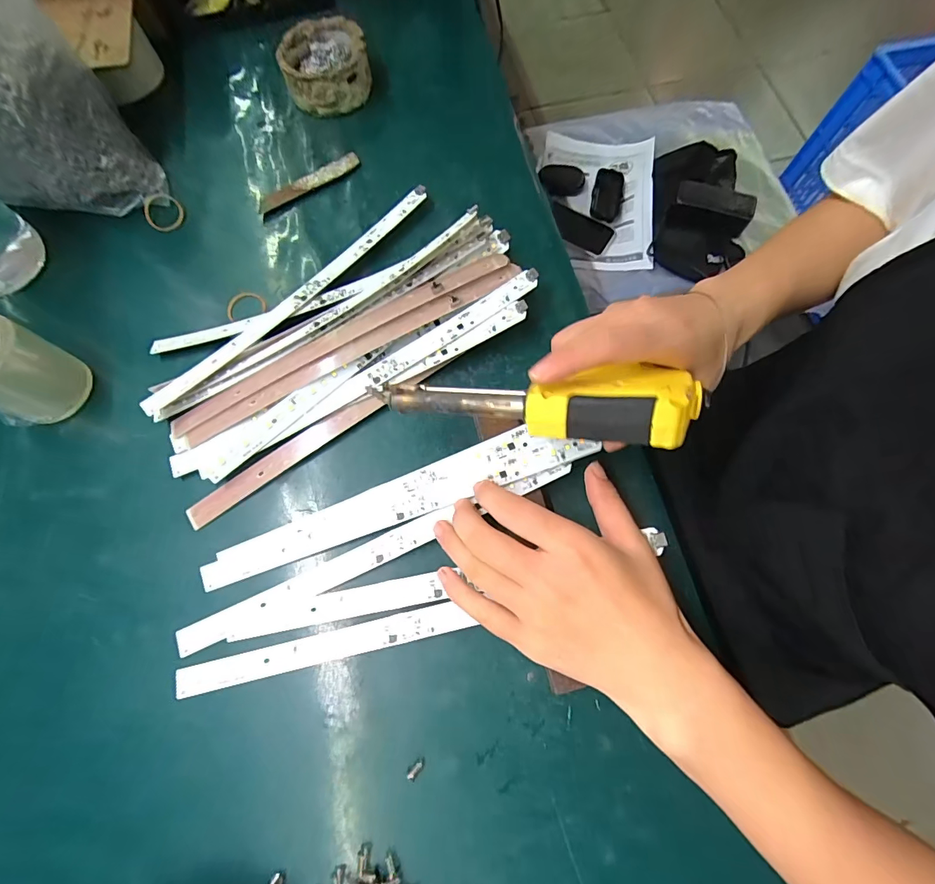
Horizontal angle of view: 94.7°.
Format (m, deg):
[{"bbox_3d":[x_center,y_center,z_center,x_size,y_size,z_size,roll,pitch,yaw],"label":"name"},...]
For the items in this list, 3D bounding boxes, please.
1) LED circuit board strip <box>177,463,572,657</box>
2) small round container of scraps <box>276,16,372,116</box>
[{"bbox_3d":[-0.062,0.074,0.289,0.276,0.008,0.019,-25,73,-1],"label":"LED circuit board strip"},{"bbox_3d":[-0.137,-0.366,0.419,0.081,0.033,0.082,-1,72,2],"label":"small round container of scraps"}]

